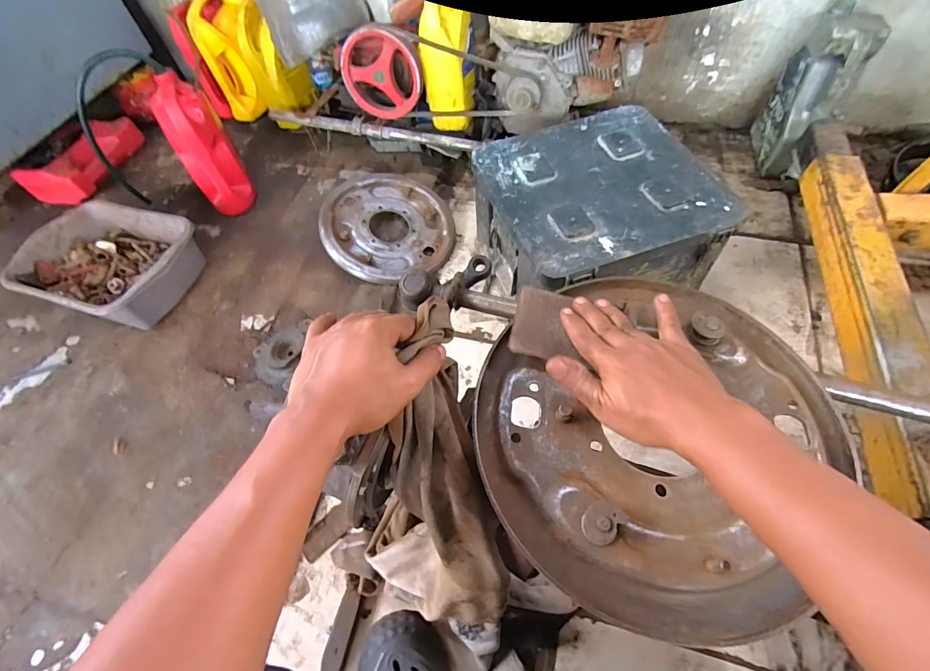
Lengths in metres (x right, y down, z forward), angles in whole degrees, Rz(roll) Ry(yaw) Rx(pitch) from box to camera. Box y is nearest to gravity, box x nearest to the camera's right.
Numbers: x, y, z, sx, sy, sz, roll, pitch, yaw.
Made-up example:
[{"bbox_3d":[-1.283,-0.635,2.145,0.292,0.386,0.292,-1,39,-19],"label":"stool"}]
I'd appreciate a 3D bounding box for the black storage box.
[{"bbox_3d":[0.242,-0.221,0.831,0.364,0.218,0.348,-17,58,-7],"label":"black storage box"}]

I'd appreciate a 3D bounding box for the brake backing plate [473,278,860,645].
[{"bbox_3d":[0.161,0.070,0.362,0.279,0.037,0.308,33,65,22],"label":"brake backing plate"}]

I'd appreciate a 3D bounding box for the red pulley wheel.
[{"bbox_3d":[-0.185,-0.588,0.948,0.172,0.172,0.055,8,58,9],"label":"red pulley wheel"}]

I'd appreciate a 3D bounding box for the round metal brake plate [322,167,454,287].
[{"bbox_3d":[-0.180,-0.255,0.982,0.297,0.042,0.297,5,68,-13],"label":"round metal brake plate"}]

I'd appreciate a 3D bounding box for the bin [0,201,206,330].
[{"bbox_3d":[-0.758,-0.148,0.923,0.307,0.134,0.261,13,59,12],"label":"bin"}]

